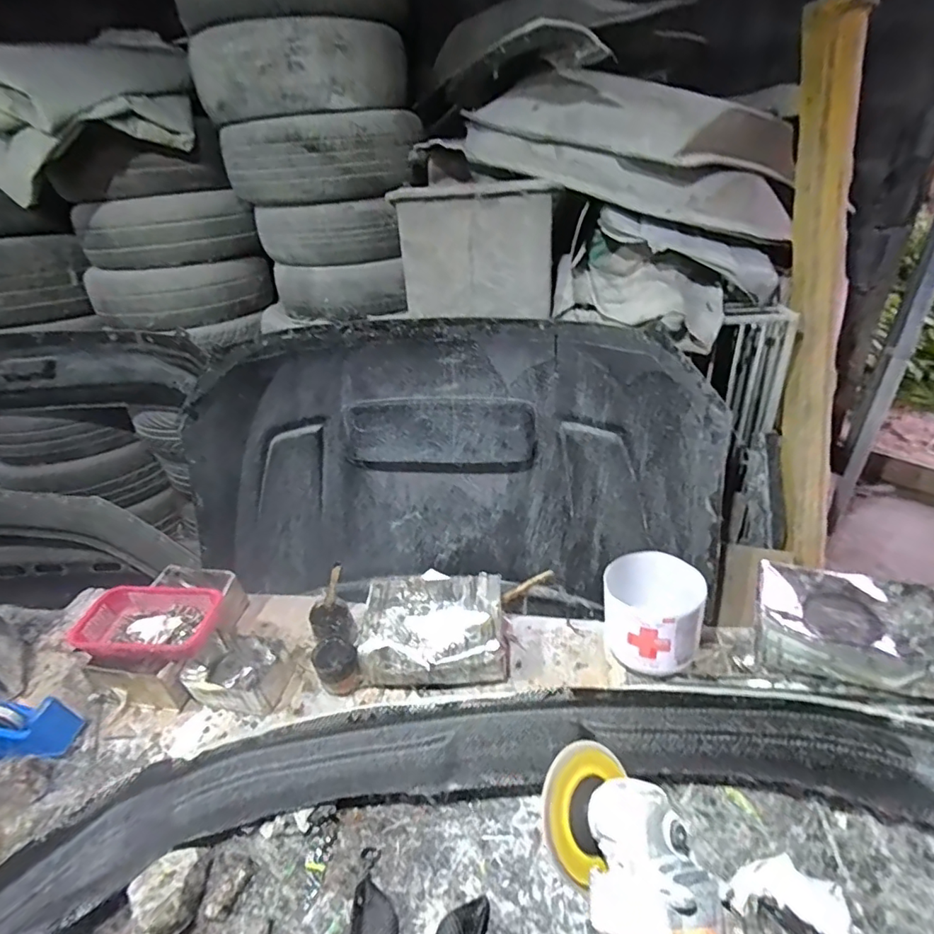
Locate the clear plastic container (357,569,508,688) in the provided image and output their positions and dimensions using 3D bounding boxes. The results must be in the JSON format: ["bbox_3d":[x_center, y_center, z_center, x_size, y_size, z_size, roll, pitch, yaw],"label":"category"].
[{"bbox_3d":[-0.055,0.284,0.896,0.245,0.099,0.161,-2,34,4],"label":"clear plastic container"}]

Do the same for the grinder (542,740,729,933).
[{"bbox_3d":[0.113,0.329,0.304,0.095,0.083,0.292,-5,58,0],"label":"grinder"}]

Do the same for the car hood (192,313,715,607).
[{"bbox_3d":[-0.116,0.025,1.594,1.677,0.805,0.266,1,34,9],"label":"car hood"}]

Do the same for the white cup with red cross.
[{"bbox_3d":[0.300,0.245,0.845,0.143,0.150,0.135,-4,34,2],"label":"white cup with red cross"}]

